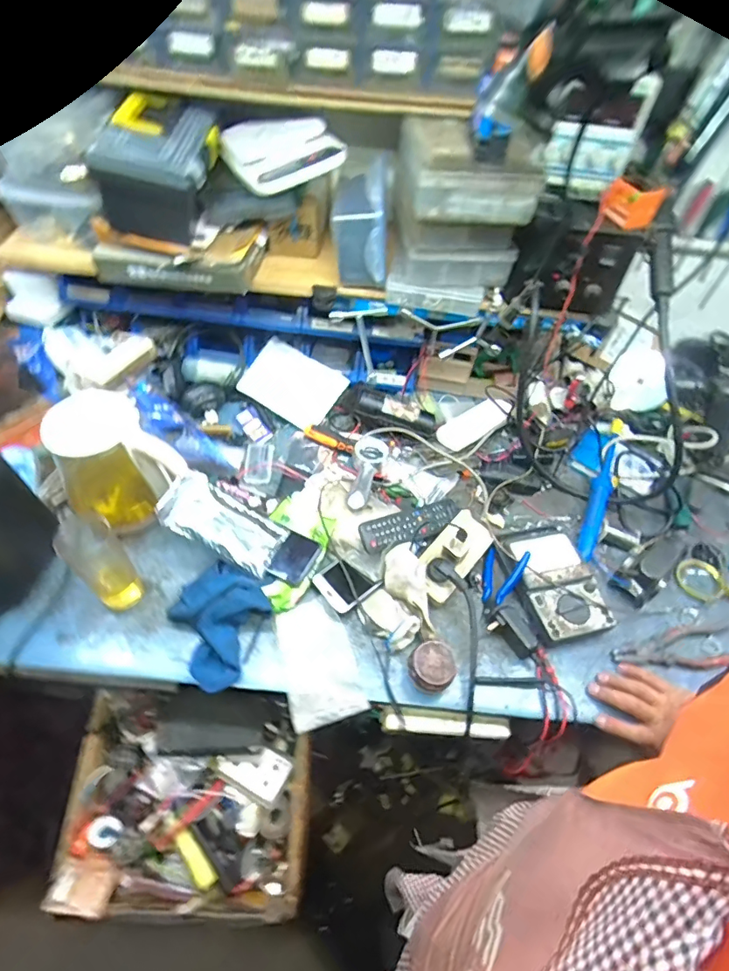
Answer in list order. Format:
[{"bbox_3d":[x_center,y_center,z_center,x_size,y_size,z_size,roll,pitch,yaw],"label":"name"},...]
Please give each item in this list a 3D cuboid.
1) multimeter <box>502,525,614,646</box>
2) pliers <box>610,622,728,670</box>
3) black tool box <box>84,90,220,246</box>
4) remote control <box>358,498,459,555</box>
[{"bbox_3d":[0.292,0.141,0.761,0.123,0.038,0.195,-9,53,-12],"label":"multimeter"},{"bbox_3d":[0.474,0.241,0.729,0.228,0.014,0.066,-4,52,-8],"label":"pliers"},{"bbox_3d":[-0.290,-0.459,0.714,0.134,0.126,0.184,4,52,-3],"label":"black tool box"},{"bbox_3d":[0.077,0.063,0.785,0.197,0.022,0.051,-15,70,-35],"label":"remote control"}]

